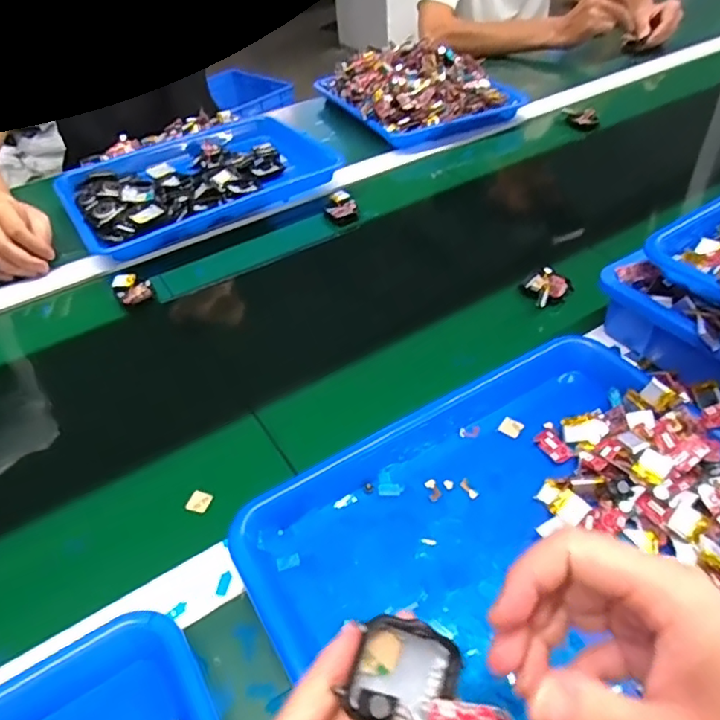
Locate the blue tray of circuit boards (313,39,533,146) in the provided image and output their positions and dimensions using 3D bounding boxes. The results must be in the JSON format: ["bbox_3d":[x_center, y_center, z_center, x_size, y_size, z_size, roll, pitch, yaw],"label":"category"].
[{"bbox_3d":[0.091,-0.457,0.932,0.242,0.075,0.287,-21,47,-16],"label":"blue tray of circuit boards"}]

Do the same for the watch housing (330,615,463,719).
[{"bbox_3d":[0.018,0.120,0.217,0.041,0.012,0.035,29,72,-8],"label":"watch housing"}]

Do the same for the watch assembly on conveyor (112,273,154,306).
[{"bbox_3d":[-0.248,-0.078,0.618,0.036,0.017,0.038,-24,47,-18],"label":"watch assembly on conveyor"}]

